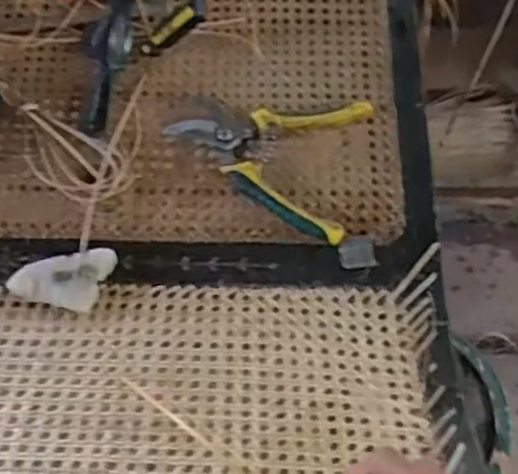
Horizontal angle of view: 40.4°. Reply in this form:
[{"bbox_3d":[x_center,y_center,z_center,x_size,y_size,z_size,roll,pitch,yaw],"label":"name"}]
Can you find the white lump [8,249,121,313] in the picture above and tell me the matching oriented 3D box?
[{"bbox_3d":[-0.163,0.029,0.580,0.076,0.019,0.056,10,63,5],"label":"white lump"}]

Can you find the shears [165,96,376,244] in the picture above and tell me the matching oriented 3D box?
[{"bbox_3d":[0.004,-0.081,0.638,0.172,0.018,0.138,15,63,7],"label":"shears"}]

